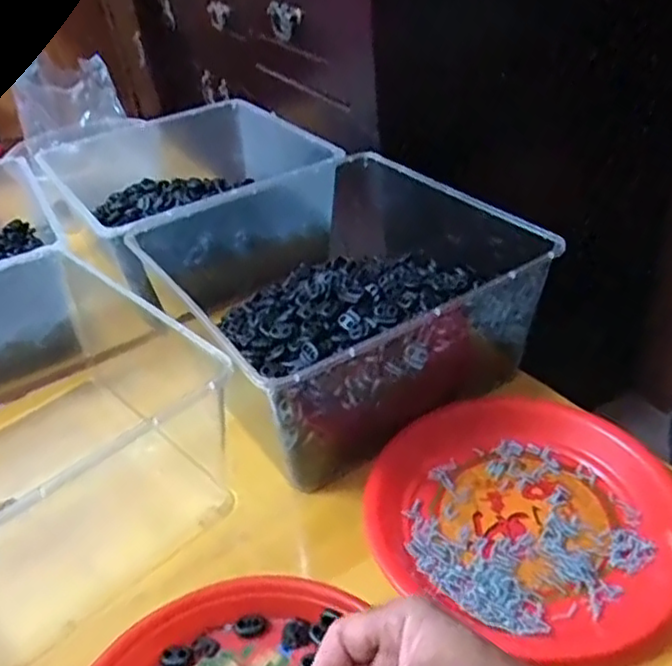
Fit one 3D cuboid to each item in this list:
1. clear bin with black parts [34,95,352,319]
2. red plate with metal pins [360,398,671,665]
[{"bbox_3d":[-0.192,-0.184,0.886,0.308,0.134,0.401,-21,39,-18],"label":"clear bin with black parts"},{"bbox_3d":[0.143,0.131,0.502,0.223,0.029,0.210,-4,37,3],"label":"red plate with metal pins"}]

